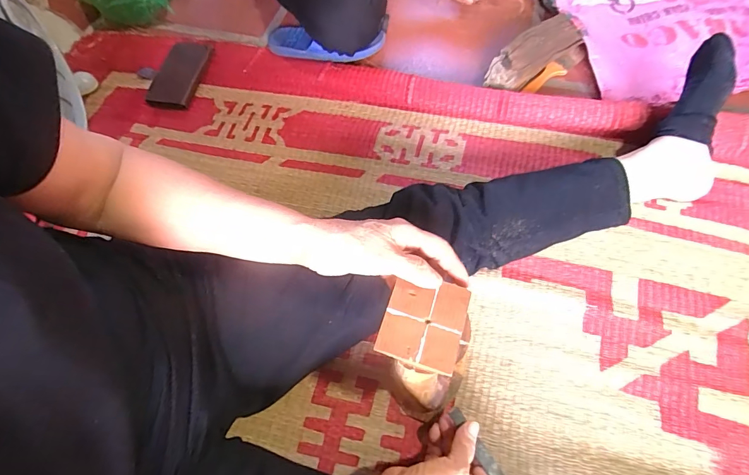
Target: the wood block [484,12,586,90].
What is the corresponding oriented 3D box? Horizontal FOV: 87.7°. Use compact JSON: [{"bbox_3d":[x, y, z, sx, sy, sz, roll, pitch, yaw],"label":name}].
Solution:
[{"bbox_3d":[0.270,-0.311,0.666,0.184,0.053,0.061,-37,66,-16],"label":"wood block"}]

